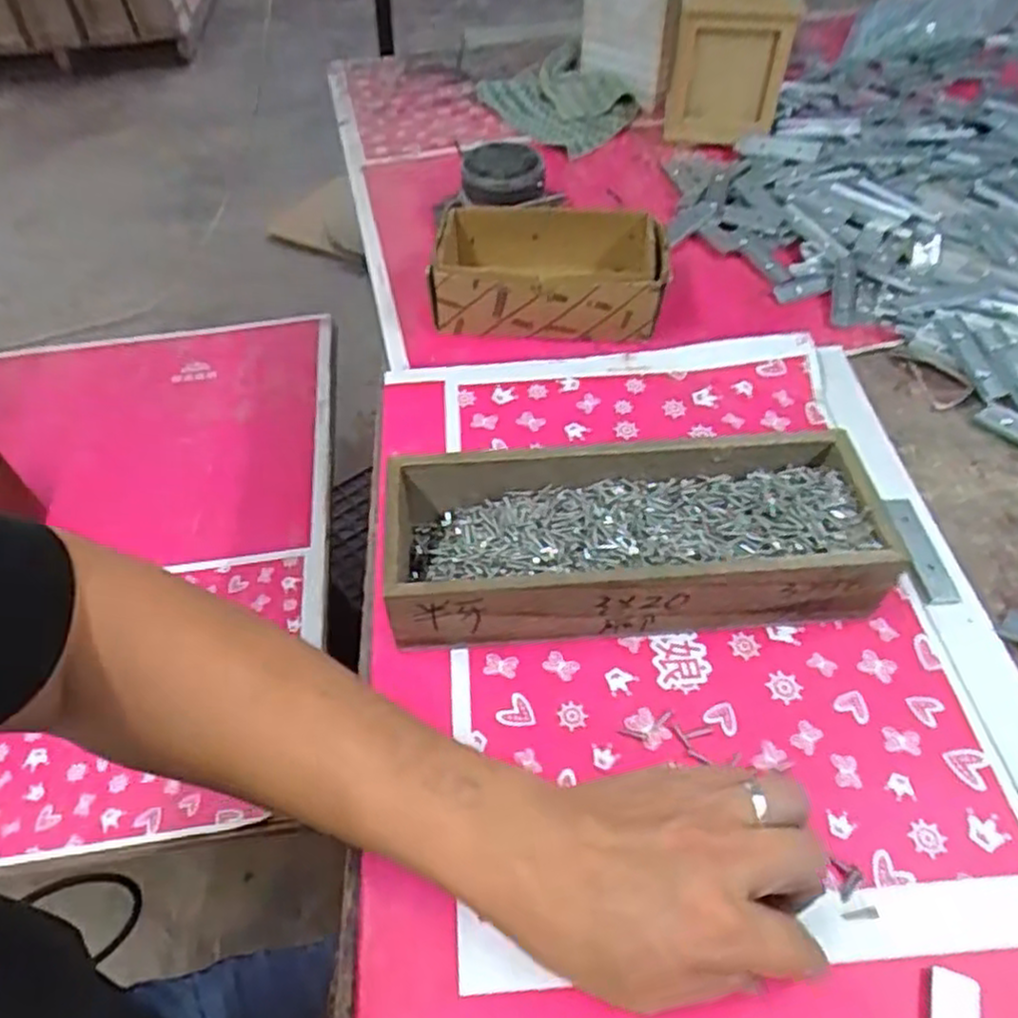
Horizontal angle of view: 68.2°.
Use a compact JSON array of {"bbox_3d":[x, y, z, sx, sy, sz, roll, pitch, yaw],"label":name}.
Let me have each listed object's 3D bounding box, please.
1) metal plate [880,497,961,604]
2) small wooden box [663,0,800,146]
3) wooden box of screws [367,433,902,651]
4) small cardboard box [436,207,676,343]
[{"bbox_3d":[0.261,0.026,0.479,0.022,0.004,0.079,1,53,-8],"label":"metal plate"},{"bbox_3d":[0.222,-0.472,0.784,0.112,0.137,0.123,5,52,7],"label":"small wooden box"},{"bbox_3d":[0.068,0.018,0.447,0.286,0.064,0.107,-5,51,-1],"label":"wooden box of screws"},{"bbox_3d":[0.032,-0.201,0.633,0.184,0.054,0.118,-1,51,2],"label":"small cardboard box"}]

